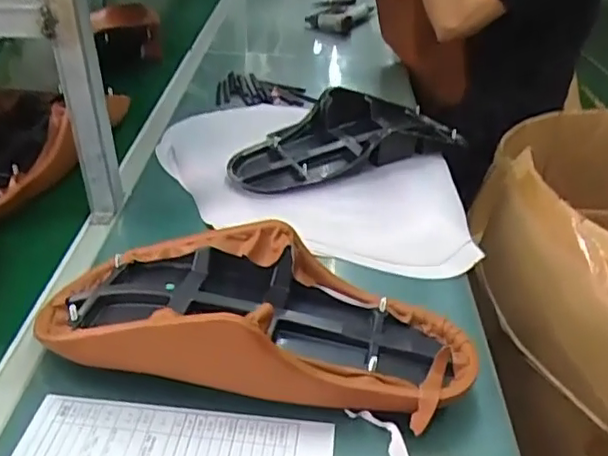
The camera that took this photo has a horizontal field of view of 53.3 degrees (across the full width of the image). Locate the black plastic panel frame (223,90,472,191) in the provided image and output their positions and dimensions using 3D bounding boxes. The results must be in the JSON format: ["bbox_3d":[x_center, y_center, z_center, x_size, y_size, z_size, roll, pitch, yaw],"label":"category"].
[{"bbox_3d":[0.081,-0.154,1.028,0.427,0.105,0.161,-15,37,-24],"label":"black plastic panel frame"}]

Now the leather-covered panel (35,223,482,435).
[{"bbox_3d":[-0.056,0.092,0.643,0.446,0.118,0.166,9,34,10],"label":"leather-covered panel"}]

